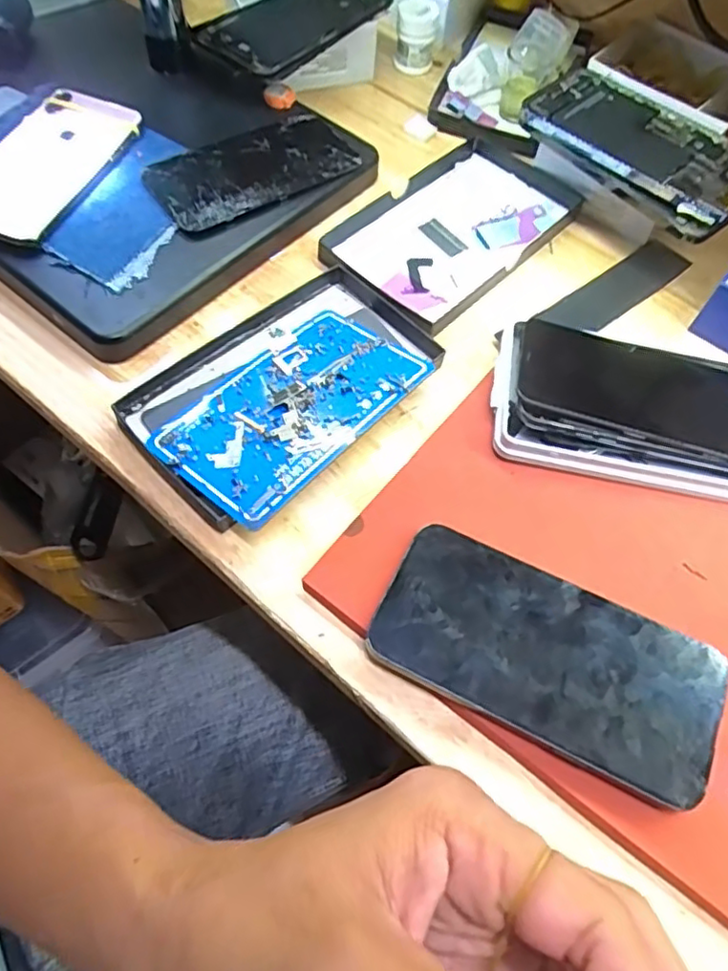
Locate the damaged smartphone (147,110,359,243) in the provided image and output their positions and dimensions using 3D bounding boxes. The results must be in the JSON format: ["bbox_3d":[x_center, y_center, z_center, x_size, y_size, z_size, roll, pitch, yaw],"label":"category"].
[{"bbox_3d":[-0.076,-0.221,0.448,0.141,0.008,0.071,-31,76,-19],"label":"damaged smartphone"}]

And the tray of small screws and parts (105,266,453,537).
[{"bbox_3d":[-0.039,-0.059,0.375,0.177,0.016,0.111,-39,70,-22],"label":"tray of small screws and parts"}]

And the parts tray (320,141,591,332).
[{"bbox_3d":[0.069,-0.188,0.465,0.107,0.014,0.180,41,66,17],"label":"parts tray"}]

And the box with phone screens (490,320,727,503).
[{"bbox_3d":[0.173,-0.048,0.381,0.187,0.027,0.111,7,61,0],"label":"box with phone screens"}]

